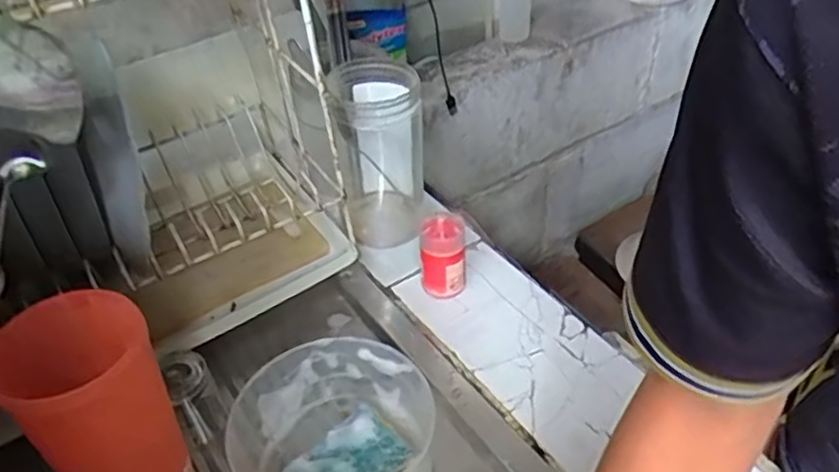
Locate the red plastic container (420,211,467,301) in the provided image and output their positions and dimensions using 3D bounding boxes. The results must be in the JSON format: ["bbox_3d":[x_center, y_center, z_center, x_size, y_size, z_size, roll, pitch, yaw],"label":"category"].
[{"bbox_3d":[0.022,0.020,0.621,0.040,0.081,0.034,-4,41,1],"label":"red plastic container"}]

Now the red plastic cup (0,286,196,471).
[{"bbox_3d":[-0.198,0.127,0.444,0.080,0.197,0.079,-3,41,2],"label":"red plastic cup"}]

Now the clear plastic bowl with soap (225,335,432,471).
[{"bbox_3d":[-0.059,0.148,0.494,0.135,0.067,0.137,-3,41,2],"label":"clear plastic bowl with soap"}]

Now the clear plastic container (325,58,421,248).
[{"bbox_3d":[-0.038,-0.084,0.678,0.079,0.177,0.100,-7,41,-3],"label":"clear plastic container"}]

